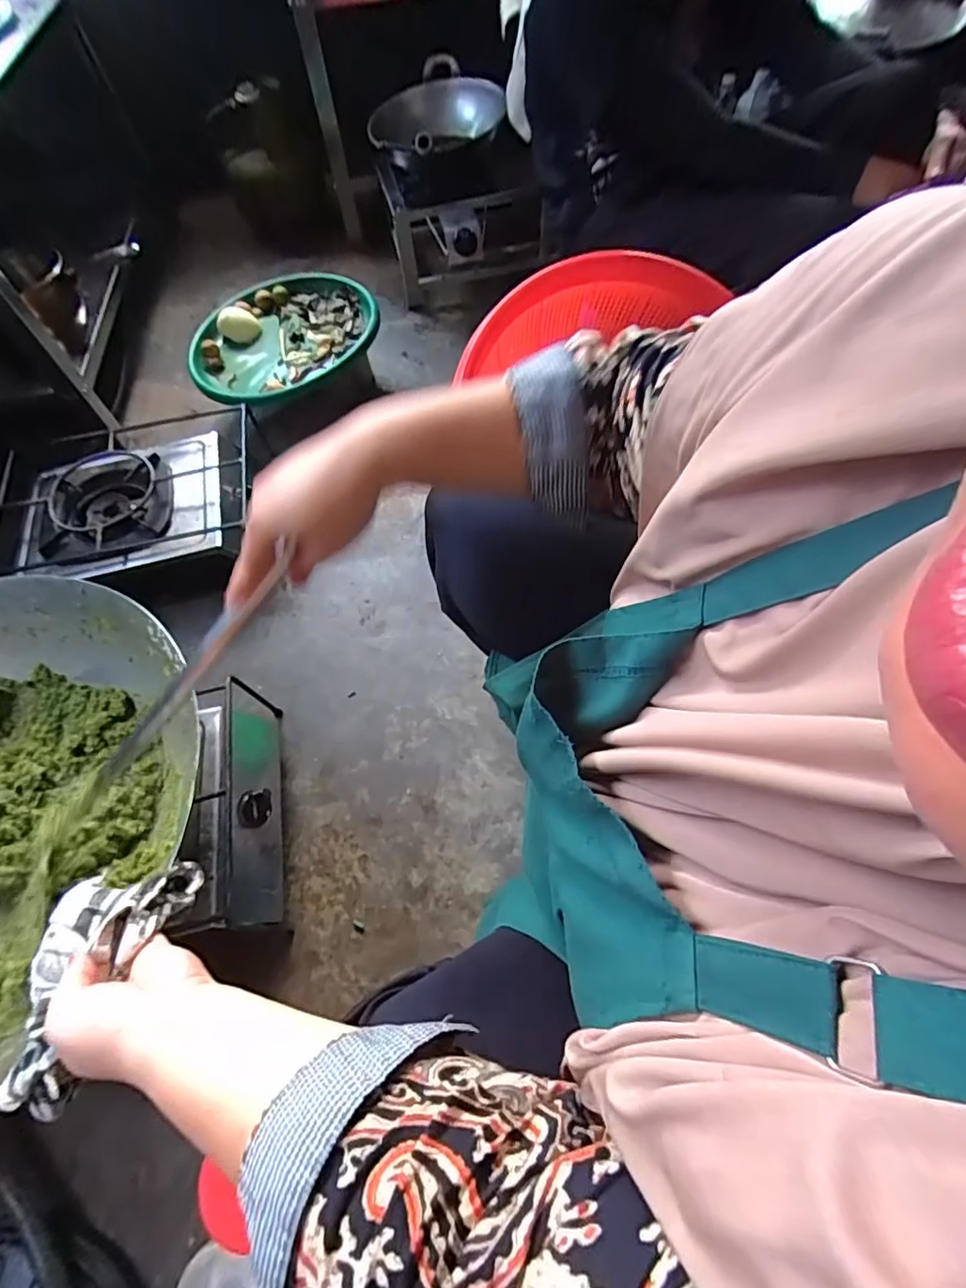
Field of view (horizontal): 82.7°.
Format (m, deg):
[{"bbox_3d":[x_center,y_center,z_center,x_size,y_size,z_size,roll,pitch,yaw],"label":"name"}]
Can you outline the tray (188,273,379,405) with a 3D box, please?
[{"bbox_3d":[-0.372,-0.596,1.090,0.349,0.082,0.366,18,68,18],"label":"tray"}]

